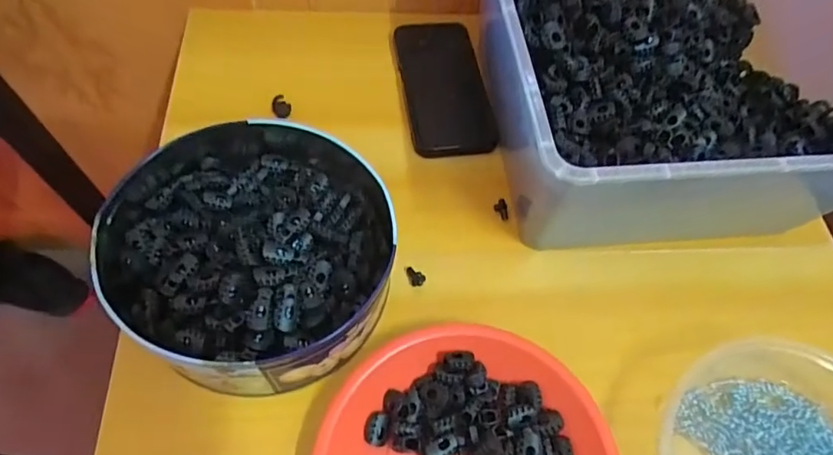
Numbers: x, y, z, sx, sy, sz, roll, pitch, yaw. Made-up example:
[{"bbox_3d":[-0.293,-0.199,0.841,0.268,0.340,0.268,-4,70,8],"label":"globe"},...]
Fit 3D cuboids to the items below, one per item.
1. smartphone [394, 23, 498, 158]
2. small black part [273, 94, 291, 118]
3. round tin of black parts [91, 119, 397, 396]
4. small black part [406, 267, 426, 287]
[{"bbox_3d":[0.027,-0.141,0.518,0.078,0.016,0.157,-5,62,-7],"label":"smartphone"},{"bbox_3d":[-0.128,-0.115,0.496,0.016,0.011,0.022,-15,64,-12],"label":"small black part"},{"bbox_3d":[-0.119,0.009,0.388,0.190,0.072,0.210,-9,63,-9],"label":"round tin of black parts"},{"bbox_3d":[-0.002,0.039,0.420,0.019,0.007,0.012,36,65,14],"label":"small black part"}]

